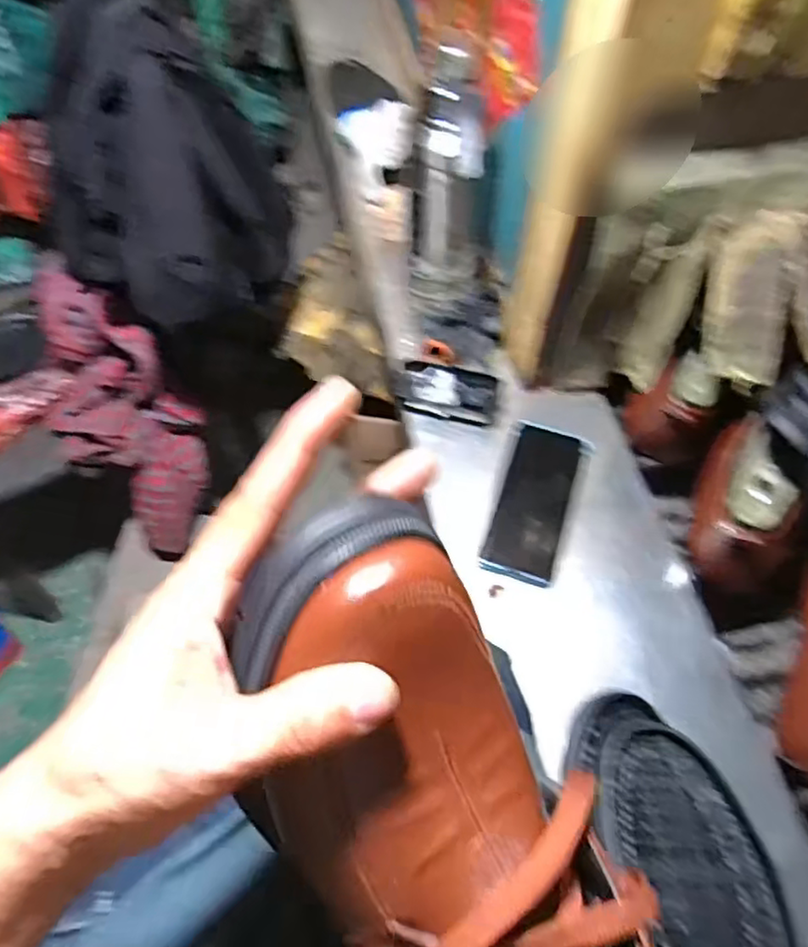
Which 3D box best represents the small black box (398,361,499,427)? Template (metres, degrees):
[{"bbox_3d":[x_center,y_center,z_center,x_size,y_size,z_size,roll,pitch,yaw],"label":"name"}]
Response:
[{"bbox_3d":[0.045,-0.084,0.685,0.099,0.029,0.048,12,61,8],"label":"small black box"}]

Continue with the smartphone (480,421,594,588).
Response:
[{"bbox_3d":[0.126,0.025,0.629,0.072,0.009,0.164,16,62,10],"label":"smartphone"}]

